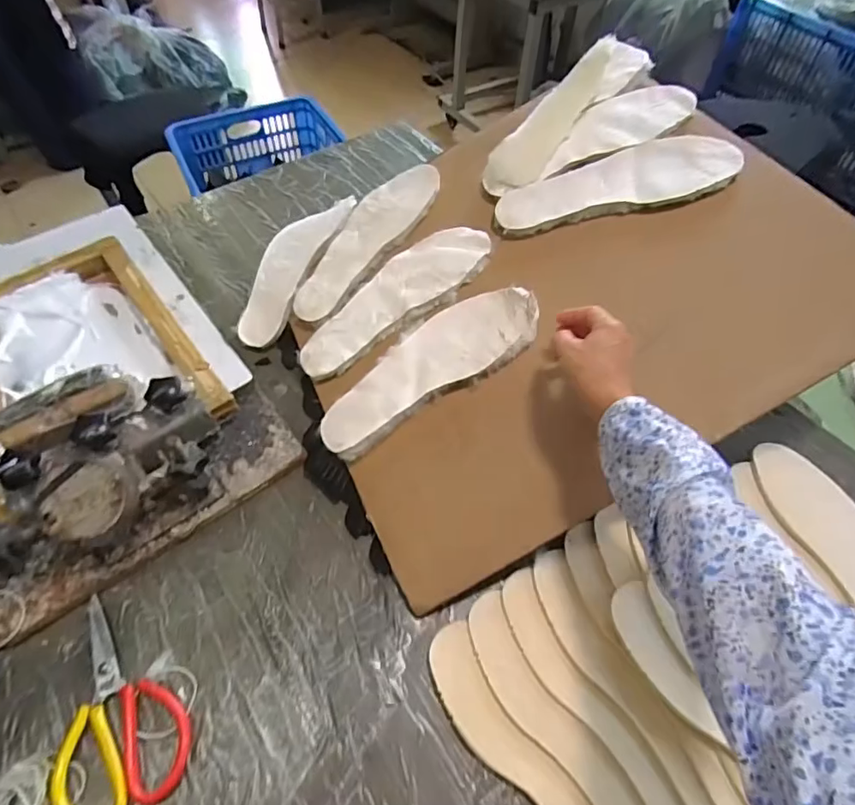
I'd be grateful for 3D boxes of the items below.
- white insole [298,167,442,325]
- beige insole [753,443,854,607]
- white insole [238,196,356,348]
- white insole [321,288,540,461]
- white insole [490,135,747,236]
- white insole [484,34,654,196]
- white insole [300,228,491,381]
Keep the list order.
[{"bbox_3d":[-0.088,-0.224,0.709,0.093,0.008,0.270,35,79,25],"label":"white insole"},{"bbox_3d":[0.427,0.156,0.515,0.083,0.013,0.269,-14,59,-13],"label":"beige insole"},{"bbox_3d":[-0.190,-0.195,0.731,0.087,0.028,0.260,22,75,14],"label":"white insole"},{"bbox_3d":[-0.002,-0.041,0.595,0.273,0.018,0.095,-35,60,0],"label":"white insole"},{"bbox_3d":[0.223,-0.268,0.636,0.275,0.011,0.095,-7,66,12],"label":"white insole"},{"bbox_3d":[0.175,-0.380,0.685,0.076,0.045,0.269,41,84,25],"label":"white insole"},{"bbox_3d":[-0.045,-0.132,0.654,0.270,0.017,0.089,-38,61,-2],"label":"white insole"}]

